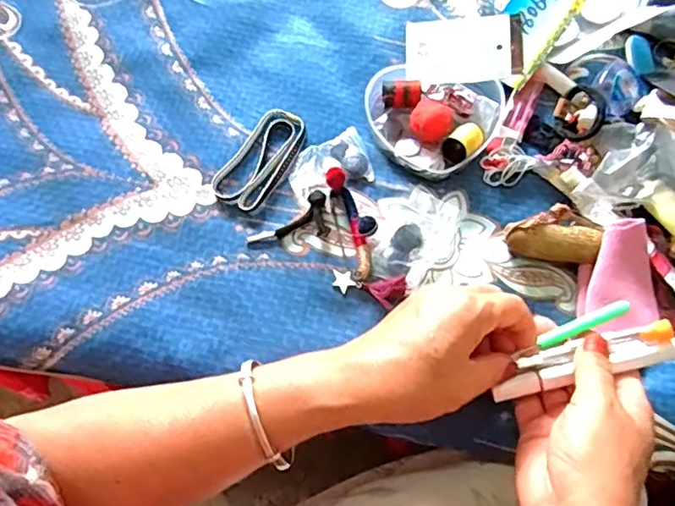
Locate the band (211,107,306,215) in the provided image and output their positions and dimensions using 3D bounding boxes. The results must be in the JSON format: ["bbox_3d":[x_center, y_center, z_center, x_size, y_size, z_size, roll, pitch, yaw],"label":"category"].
[{"bbox_3d":[-0.057,-0.072,0.437,0.043,0.008,0.086,33,74,8],"label":"band"}]

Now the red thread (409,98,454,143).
[{"bbox_3d":[0.071,-0.100,0.433,0.031,0.021,0.028,23,73,5],"label":"red thread"}]

